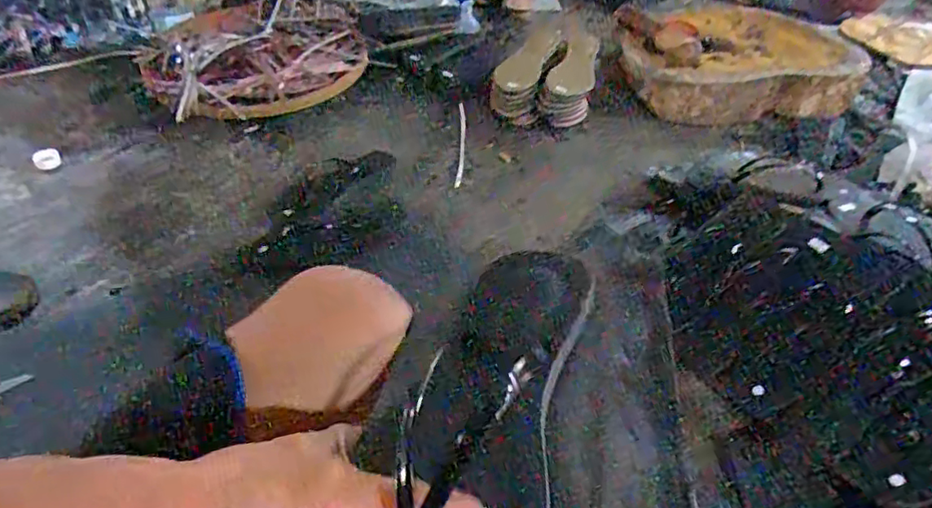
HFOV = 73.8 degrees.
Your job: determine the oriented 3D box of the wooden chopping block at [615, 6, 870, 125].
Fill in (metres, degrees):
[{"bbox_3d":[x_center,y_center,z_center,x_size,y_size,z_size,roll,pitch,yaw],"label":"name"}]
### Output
[{"bbox_3d":[0.607,-0.453,1.430,0.516,0.128,0.326,1,42,-1],"label":"wooden chopping block"}]

